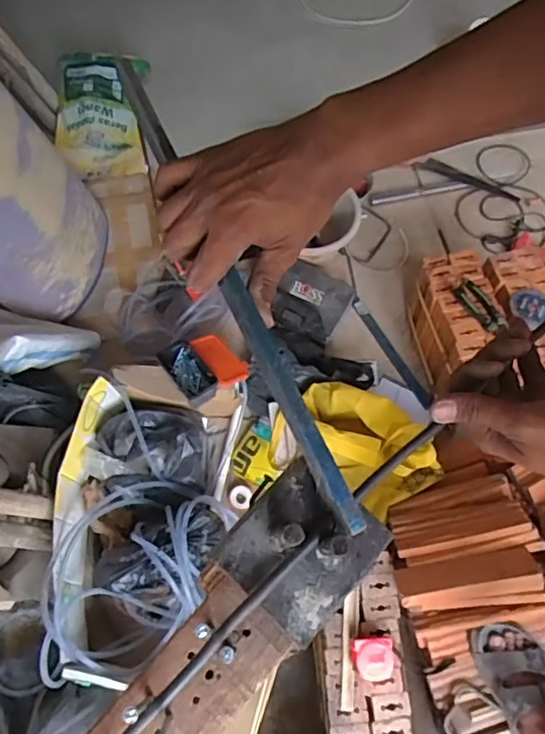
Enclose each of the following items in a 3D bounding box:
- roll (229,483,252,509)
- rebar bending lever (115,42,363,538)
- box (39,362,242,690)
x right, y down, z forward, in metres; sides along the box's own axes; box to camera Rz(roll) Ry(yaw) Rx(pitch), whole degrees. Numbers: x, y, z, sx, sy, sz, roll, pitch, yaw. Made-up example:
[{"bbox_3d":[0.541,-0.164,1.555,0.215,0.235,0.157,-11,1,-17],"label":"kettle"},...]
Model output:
[{"bbox_3d":[-0.071,0.292,1.300,0.050,0.021,0.053,1,66,-1],"label":"roll"},{"bbox_3d":[-0.031,-0.064,0.386,0.017,0.021,0.367,-23,75,-12],"label":"rebar bending lever"},{"bbox_3d":[-0.244,0.306,1.166,0.327,0.228,0.549,0,66,-2],"label":"box"}]

